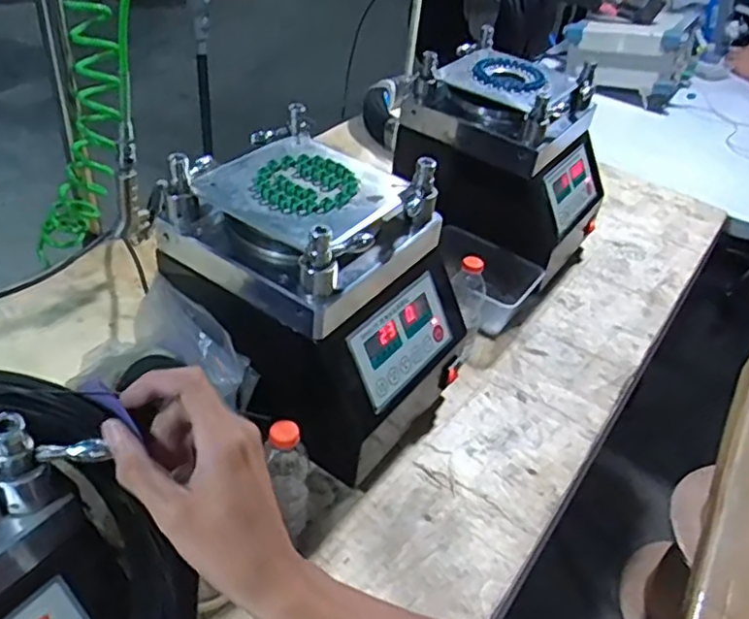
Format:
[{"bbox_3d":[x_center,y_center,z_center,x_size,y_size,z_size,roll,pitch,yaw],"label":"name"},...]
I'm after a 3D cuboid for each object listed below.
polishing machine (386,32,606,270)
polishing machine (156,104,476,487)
[{"bbox_3d":[0.200,-0.219,1.008,0.257,0.289,0.216,35,47,29],"label":"polishing machine"},{"bbox_3d":[-0.059,-0.006,0.725,0.261,0.290,0.214,30,45,24],"label":"polishing machine"}]

